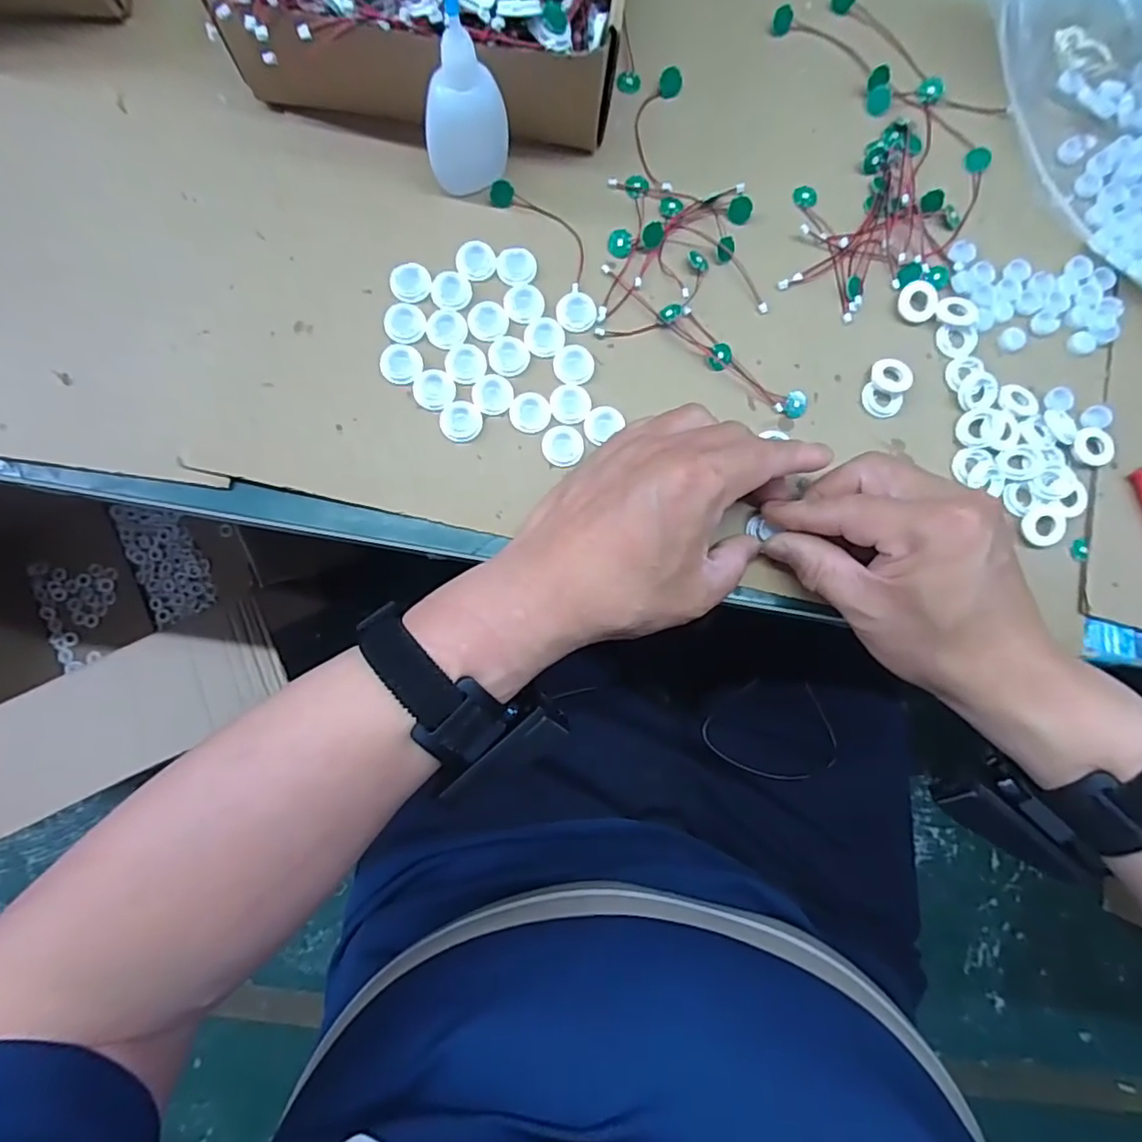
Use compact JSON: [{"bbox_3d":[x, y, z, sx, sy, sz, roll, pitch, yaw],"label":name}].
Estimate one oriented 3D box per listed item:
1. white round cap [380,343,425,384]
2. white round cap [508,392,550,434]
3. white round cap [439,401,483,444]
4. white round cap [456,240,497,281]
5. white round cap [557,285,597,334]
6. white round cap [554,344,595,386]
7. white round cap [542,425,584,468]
[{"bbox_3d":[-0.095,-0.116,0.332,0.023,0.004,0.022,0,83,-3],"label":"white round cap"},{"bbox_3d":[-0.023,-0.089,0.334,0.022,0.004,0.022,0,83,-3],"label":"white round cap"},{"bbox_3d":[-0.061,-0.084,0.331,0.023,0.004,0.023,0,83,-3],"label":"white round cap"},{"bbox_3d":[-0.055,-0.179,0.342,0.022,0.004,0.024,0,83,-3],"label":"white round cap"},{"bbox_3d":[0.003,-0.150,0.342,0.024,0.004,0.024,0,83,-3],"label":"white round cap"},{"bbox_3d":[0.002,-0.118,0.338,0.023,0.004,0.023,0,83,-3],"label":"white round cap"},{"bbox_3d":[-0.004,-0.070,0.332,0.022,0.004,0.023,0,83,-3],"label":"white round cap"}]

